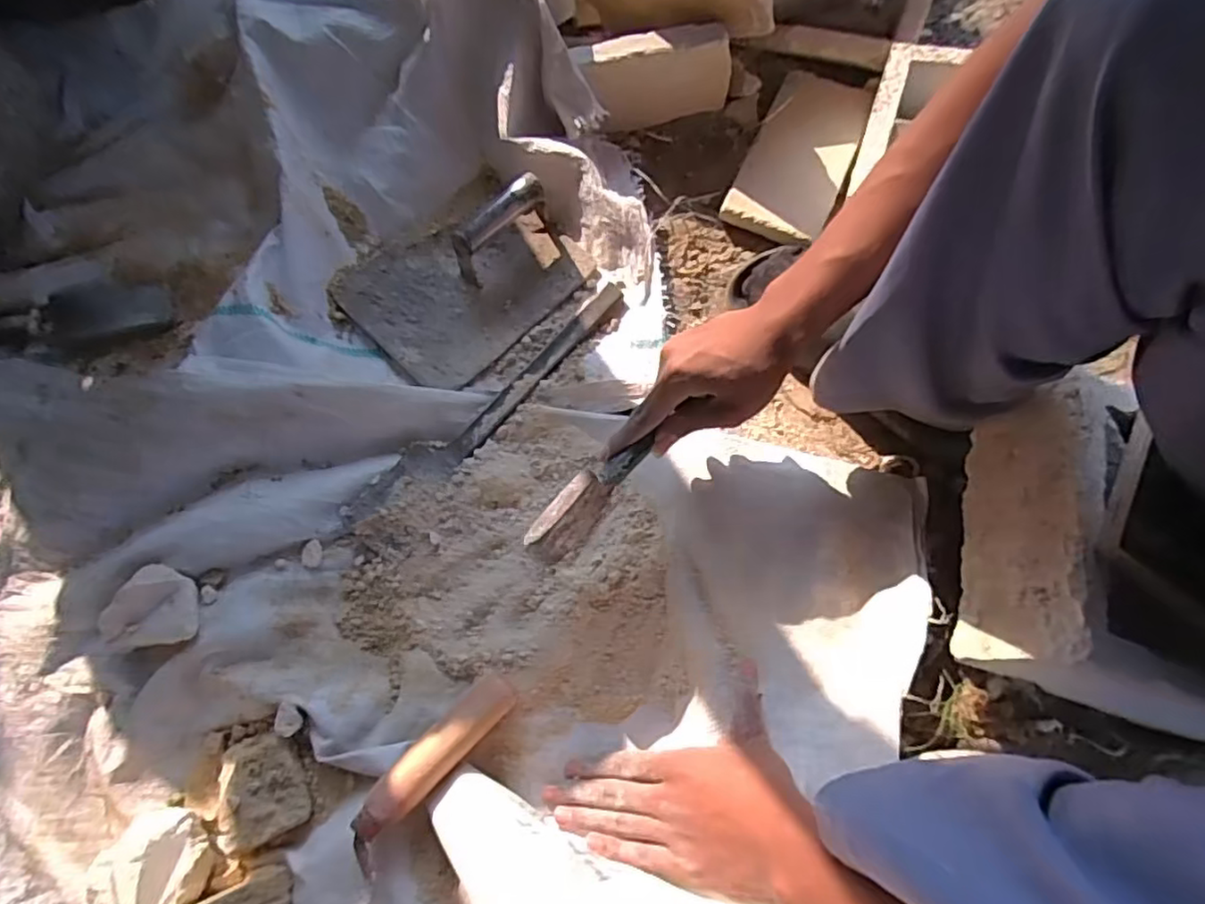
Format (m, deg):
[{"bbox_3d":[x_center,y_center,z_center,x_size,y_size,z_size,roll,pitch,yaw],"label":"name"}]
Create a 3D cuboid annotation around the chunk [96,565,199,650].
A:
[{"bbox_3d":[-0.365,0.125,0.517,0.067,0.031,0.062,-13,72,-2],"label":"chunk"}]

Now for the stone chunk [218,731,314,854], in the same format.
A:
[{"bbox_3d":[-0.256,0.251,0.479,0.061,0.021,0.073,-22,73,-5],"label":"stone chunk"}]

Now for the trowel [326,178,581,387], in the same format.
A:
[{"bbox_3d":[-0.134,-0.173,0.603,0.210,0.059,0.170,-40,75,-10],"label":"trowel"}]

